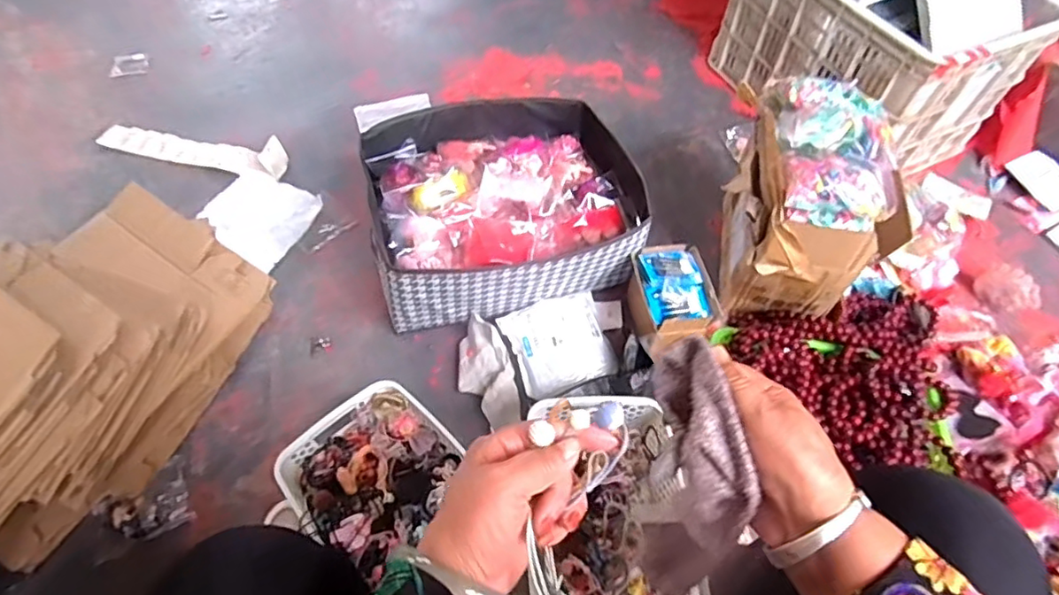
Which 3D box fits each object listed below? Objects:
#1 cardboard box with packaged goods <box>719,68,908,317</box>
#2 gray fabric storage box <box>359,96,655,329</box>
[{"bbox_3d":[0.407,-0.154,0.914,0.186,0.291,0.290,1,57,-1],"label":"cardboard box with packaged goods"},{"bbox_3d":[-0.042,-0.156,0.985,0.412,0.137,0.357,-11,58,-9],"label":"gray fabric storage box"}]

